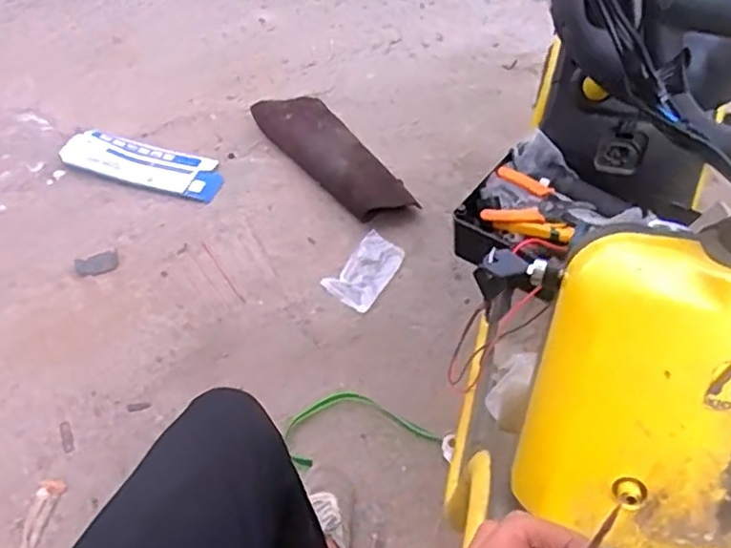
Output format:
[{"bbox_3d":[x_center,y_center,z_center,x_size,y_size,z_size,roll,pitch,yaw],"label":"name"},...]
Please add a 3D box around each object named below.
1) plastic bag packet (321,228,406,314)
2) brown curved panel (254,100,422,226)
[{"bbox_3d":[0.004,-0.007,1.473,0.118,0.019,0.198,30,55,20],"label":"plastic bag packet"},{"bbox_3d":[-0.093,-0.298,1.693,0.157,0.102,0.537,-29,53,-21],"label":"brown curved panel"}]

